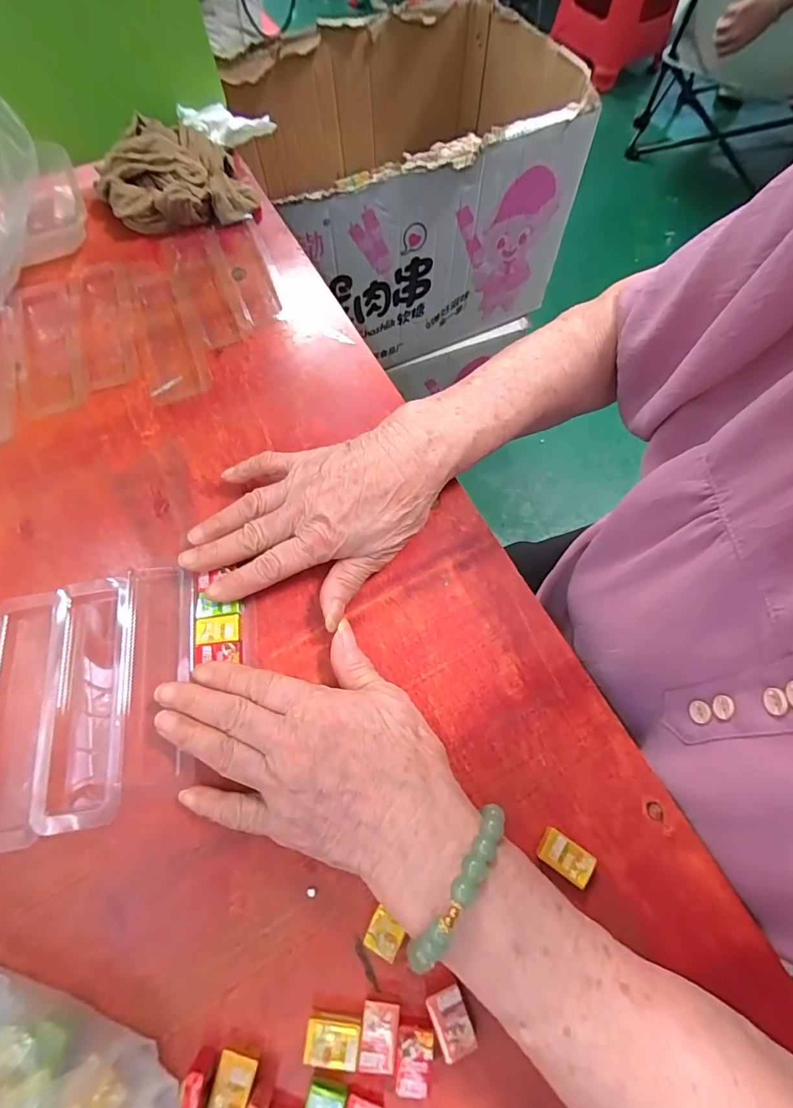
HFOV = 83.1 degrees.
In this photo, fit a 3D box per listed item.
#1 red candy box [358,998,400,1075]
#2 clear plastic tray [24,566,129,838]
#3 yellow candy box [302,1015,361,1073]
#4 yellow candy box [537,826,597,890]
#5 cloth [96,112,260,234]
[{"bbox_3d":[-0.008,0.226,0.209,0.017,0.005,0.025,7,69,1],"label":"red candy box"},{"bbox_3d":[-0.186,0.085,0.267,0.044,0.017,0.138,-5,69,-3],"label":"clear plastic tray"},{"bbox_3d":[-0.030,0.228,0.209,0.025,0.006,0.017,7,69,2],"label":"yellow candy box"},{"bbox_3d":[0.089,0.160,0.236,0.028,0.008,0.017,33,72,11],"label":"yellow candy box"},{"bbox_3d":[-0.203,-0.344,0.404,0.122,0.046,0.102,-24,71,-10],"label":"cloth"}]

